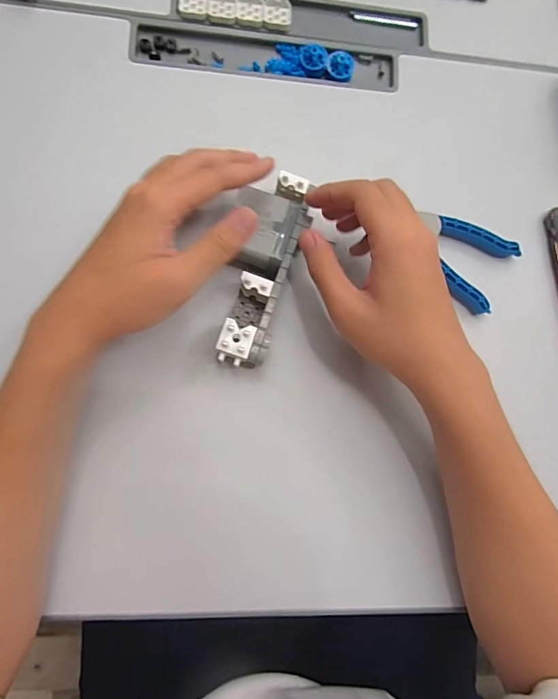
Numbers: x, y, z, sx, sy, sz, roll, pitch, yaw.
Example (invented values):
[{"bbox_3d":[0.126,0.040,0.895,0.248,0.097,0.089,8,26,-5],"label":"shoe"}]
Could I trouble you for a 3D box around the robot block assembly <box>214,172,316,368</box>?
[{"bbox_3d":[-0.016,-0.063,0.321,0.054,0.031,0.151,14,84,-4],"label":"robot block assembly"}]

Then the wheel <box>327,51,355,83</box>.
[{"bbox_3d":[0.057,-0.261,0.374,0.026,0.016,0.023,17,82,-4],"label":"wheel"}]

